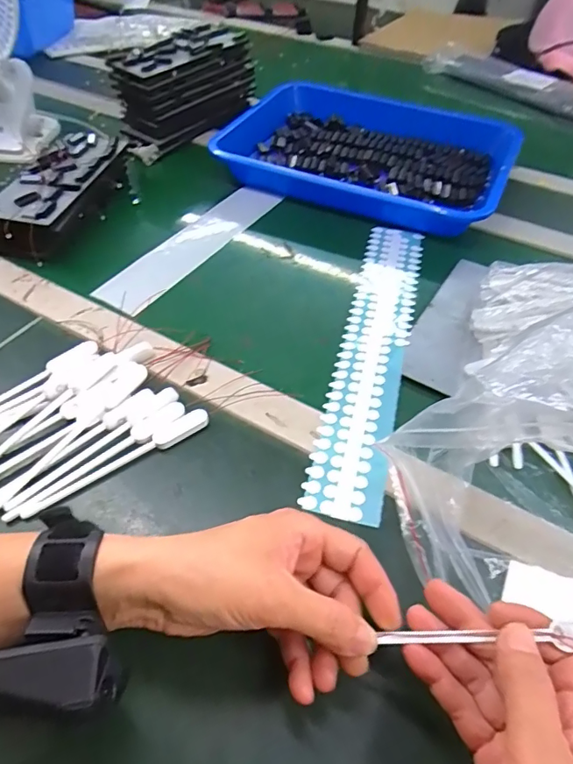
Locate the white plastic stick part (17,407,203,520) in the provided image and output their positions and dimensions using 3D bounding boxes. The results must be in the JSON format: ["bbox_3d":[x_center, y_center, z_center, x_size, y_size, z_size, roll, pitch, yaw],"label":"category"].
[{"bbox_3d":[-0.124,0.059,0.368,0.145,0.007,0.014,-28,56,-23],"label":"white plastic stick part"}]

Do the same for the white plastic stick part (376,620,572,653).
[{"bbox_3d":[0.110,0.124,0.239,0.127,0.004,0.015,-9,48,14],"label":"white plastic stick part"}]

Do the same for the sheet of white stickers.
[{"bbox_3d":[0.085,-0.040,0.473,0.060,0.008,0.376,12,50,9],"label":"sheet of white stickers"}]

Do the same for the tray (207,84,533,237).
[{"bbox_3d":[0.111,-0.315,0.677,0.359,0.054,0.256,17,51,13],"label":"tray"}]

